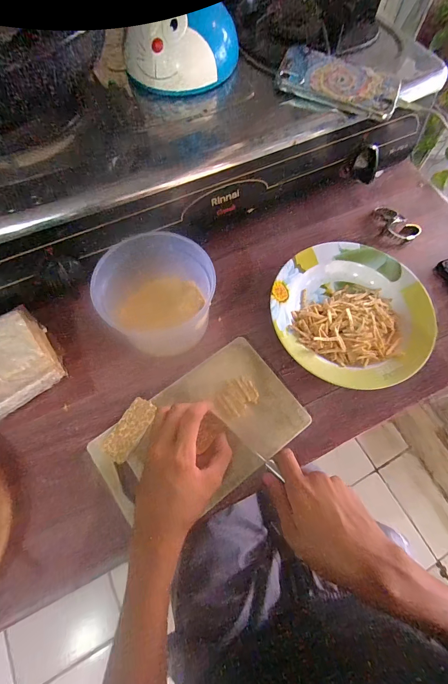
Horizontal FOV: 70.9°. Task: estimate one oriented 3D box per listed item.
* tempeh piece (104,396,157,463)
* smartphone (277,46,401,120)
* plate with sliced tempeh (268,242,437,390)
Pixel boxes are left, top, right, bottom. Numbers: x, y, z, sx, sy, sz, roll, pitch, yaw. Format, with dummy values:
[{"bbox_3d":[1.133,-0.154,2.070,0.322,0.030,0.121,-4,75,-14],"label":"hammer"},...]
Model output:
[{"bbox_3d":[-0.116,0.106,0.388,0.034,0.007,0.075,28,71,10],"label":"tempeh piece"},{"bbox_3d":[0.146,-0.330,0.397,0.146,0.015,0.078,22,70,8],"label":"smartphone"},{"bbox_3d":[0.182,-0.043,0.444,0.219,0.023,0.213,0,68,0],"label":"plate with sliced tempeh"}]

